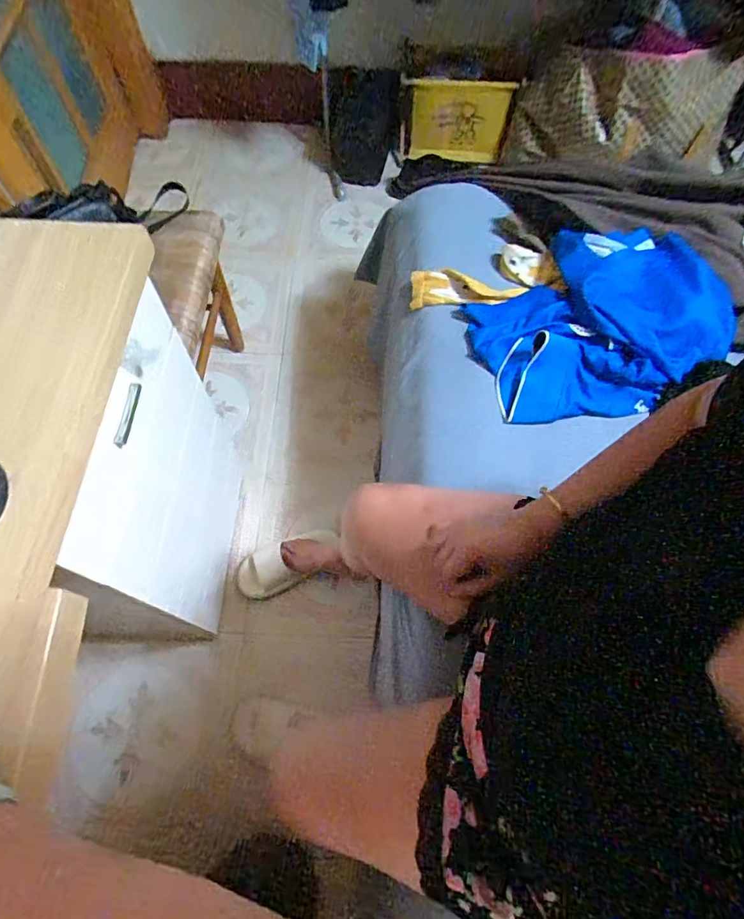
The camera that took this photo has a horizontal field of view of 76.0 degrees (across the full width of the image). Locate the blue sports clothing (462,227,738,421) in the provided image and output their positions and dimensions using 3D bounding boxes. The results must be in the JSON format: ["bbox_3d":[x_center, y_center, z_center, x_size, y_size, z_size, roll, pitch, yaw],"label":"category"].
[{"bbox_3d":[0.376,-0.232,0.797,0.393,0.103,0.302,-11,63,-6],"label":"blue sports clothing"}]

